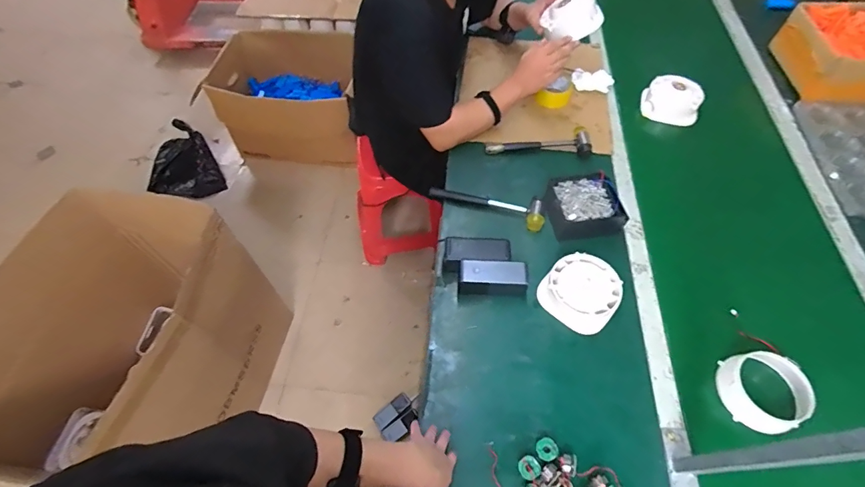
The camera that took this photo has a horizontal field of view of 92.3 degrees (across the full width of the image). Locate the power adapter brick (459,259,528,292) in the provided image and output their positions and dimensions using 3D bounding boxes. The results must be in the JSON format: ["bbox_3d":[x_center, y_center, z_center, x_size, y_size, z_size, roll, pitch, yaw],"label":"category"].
[{"bbox_3d":[0.119,0.066,0.805,0.128,0.049,0.049,3,58,3],"label":"power adapter brick"}]

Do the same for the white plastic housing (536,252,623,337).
[{"bbox_3d":[0.285,0.089,0.790,0.133,0.044,0.141,39,66,22],"label":"white plastic housing"}]

